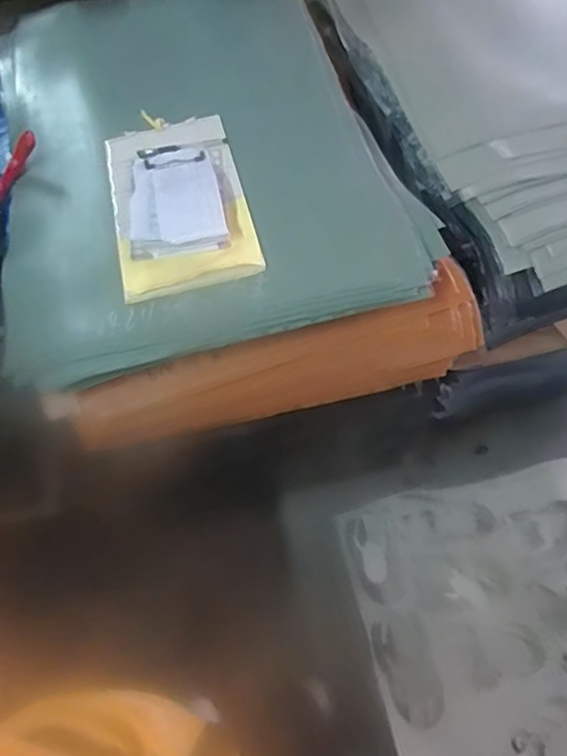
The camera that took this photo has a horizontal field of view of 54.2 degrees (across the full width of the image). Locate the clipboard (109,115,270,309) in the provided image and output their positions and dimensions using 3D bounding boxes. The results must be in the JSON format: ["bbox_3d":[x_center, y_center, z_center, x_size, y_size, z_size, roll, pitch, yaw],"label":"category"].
[{"bbox_3d":[-0.165,-0.282,0.845,0.196,0.034,0.339,-14,62,-4],"label":"clipboard"}]

